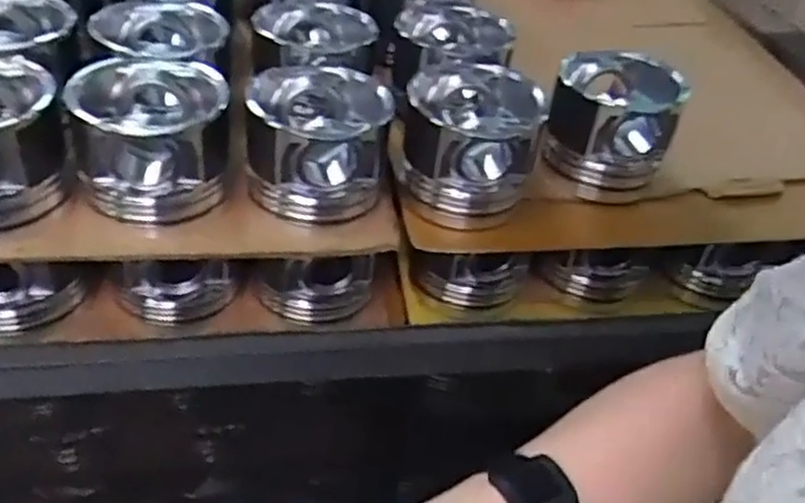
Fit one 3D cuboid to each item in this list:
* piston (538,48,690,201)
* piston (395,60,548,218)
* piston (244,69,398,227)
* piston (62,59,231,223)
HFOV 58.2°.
[{"bbox_3d":[0.188,-0.116,0.657,0.101,0.096,0.106,13,41,9],"label":"piston"},{"bbox_3d":[0.059,-0.100,0.628,0.110,0.099,0.133,8,41,4],"label":"piston"},{"bbox_3d":[-0.069,-0.088,0.590,0.112,0.084,0.107,9,41,4],"label":"piston"},{"bbox_3d":[-0.195,-0.088,0.571,0.112,0.091,0.113,-1,41,-7],"label":"piston"}]

